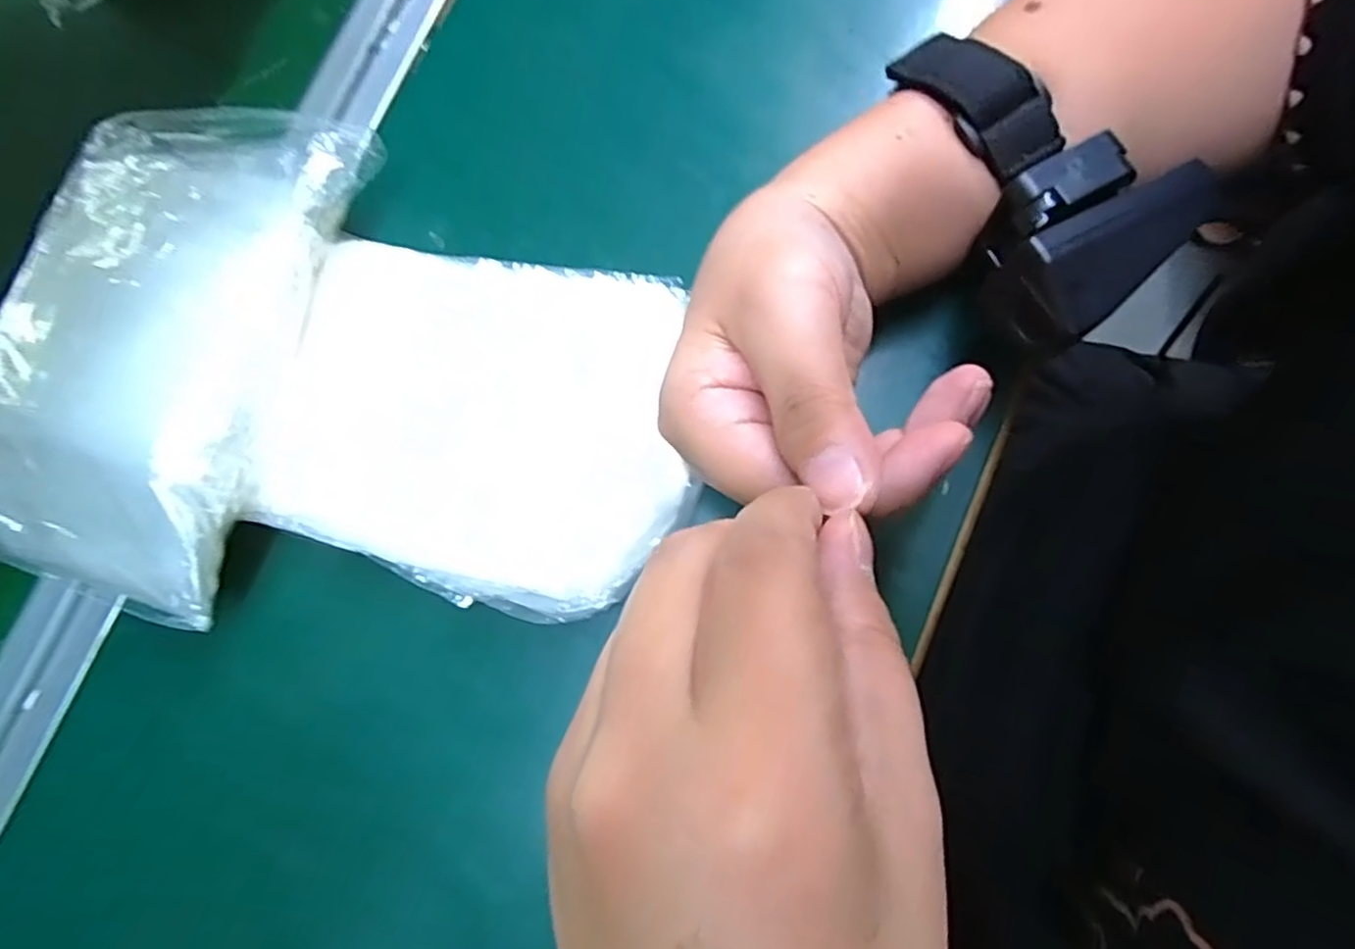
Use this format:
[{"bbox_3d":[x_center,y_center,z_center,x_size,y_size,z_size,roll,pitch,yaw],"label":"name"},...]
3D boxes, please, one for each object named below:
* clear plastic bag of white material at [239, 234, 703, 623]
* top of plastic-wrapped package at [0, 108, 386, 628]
[{"bbox_3d":[-0.073,-0.021,0.246,0.157,0.029,0.126,10,81,9],"label":"clear plastic bag of white material"},{"bbox_3d":[-0.207,-0.054,0.252,0.125,0.027,0.191,12,81,9],"label":"top of plastic-wrapped package"}]

